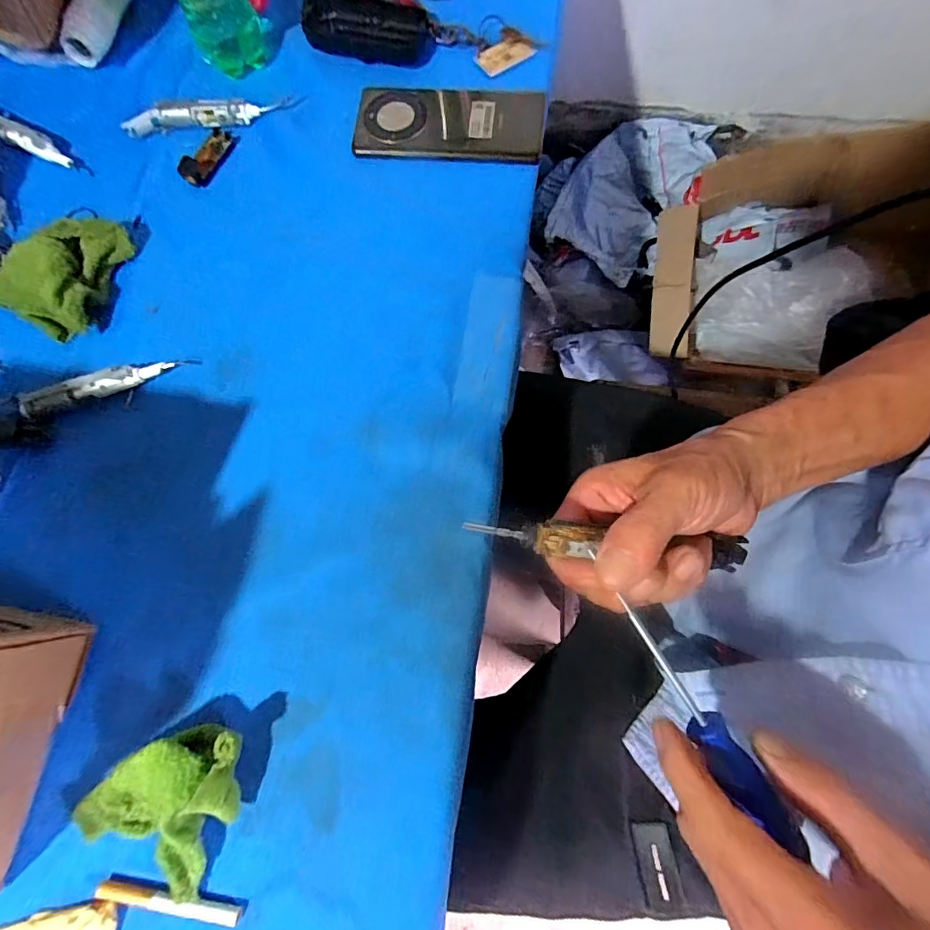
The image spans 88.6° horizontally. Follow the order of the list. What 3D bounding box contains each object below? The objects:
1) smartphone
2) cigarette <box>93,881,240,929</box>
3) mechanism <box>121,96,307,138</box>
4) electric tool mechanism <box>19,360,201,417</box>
[{"bbox_3d":[-0.013,-0.300,0.415,0.159,0.015,0.075,3,75,3],"label":"smartphone"},{"bbox_3d":[-0.170,0.252,0.274,0.083,0.005,0.011,9,76,4],"label":"cigarette"},{"bbox_3d":[-0.227,-0.316,0.427,0.153,0.016,0.023,-8,75,0],"label":"mechanism"},{"bbox_3d":[-0.270,-0.063,0.360,0.127,0.015,0.017,-19,75,-3],"label":"electric tool mechanism"}]

